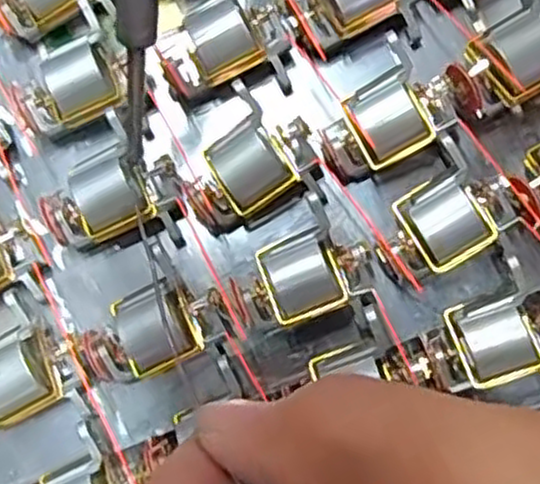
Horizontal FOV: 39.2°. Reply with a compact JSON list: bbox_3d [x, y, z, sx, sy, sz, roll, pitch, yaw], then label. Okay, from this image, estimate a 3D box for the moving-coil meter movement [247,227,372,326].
[{"bbox_3d":[0.009,0.008,0.177,0.027,0.014,0.019,-22,79,-3],"label":"moving-coil meter movement"}]

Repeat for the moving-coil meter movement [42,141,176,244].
[{"bbox_3d":[-0.038,-0.010,0.180,0.032,0.018,0.019,-21,79,-3],"label":"moving-coil meter movement"}]

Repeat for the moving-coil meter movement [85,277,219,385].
[{"bbox_3d":[-0.027,0.020,0.176,0.033,0.013,0.020,-25,80,-3],"label":"moving-coil meter movement"}]

